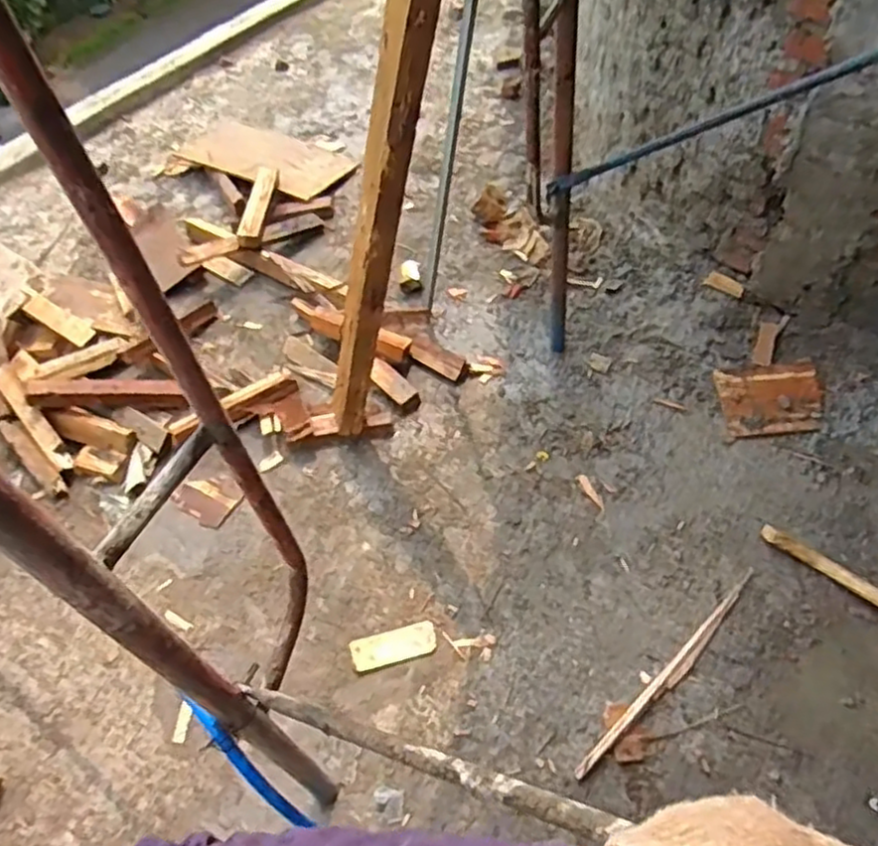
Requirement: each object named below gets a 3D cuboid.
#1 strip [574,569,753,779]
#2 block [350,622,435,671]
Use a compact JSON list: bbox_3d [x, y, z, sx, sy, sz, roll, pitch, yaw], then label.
[{"bbox_3d":[0.463,0.492,1.417,0.548,0.014,0.040,-38,57,-21],"label":"strip"},{"bbox_3d":[-0.094,0.467,1.499,0.176,0.011,0.064,-17,52,-6],"label":"block"}]

